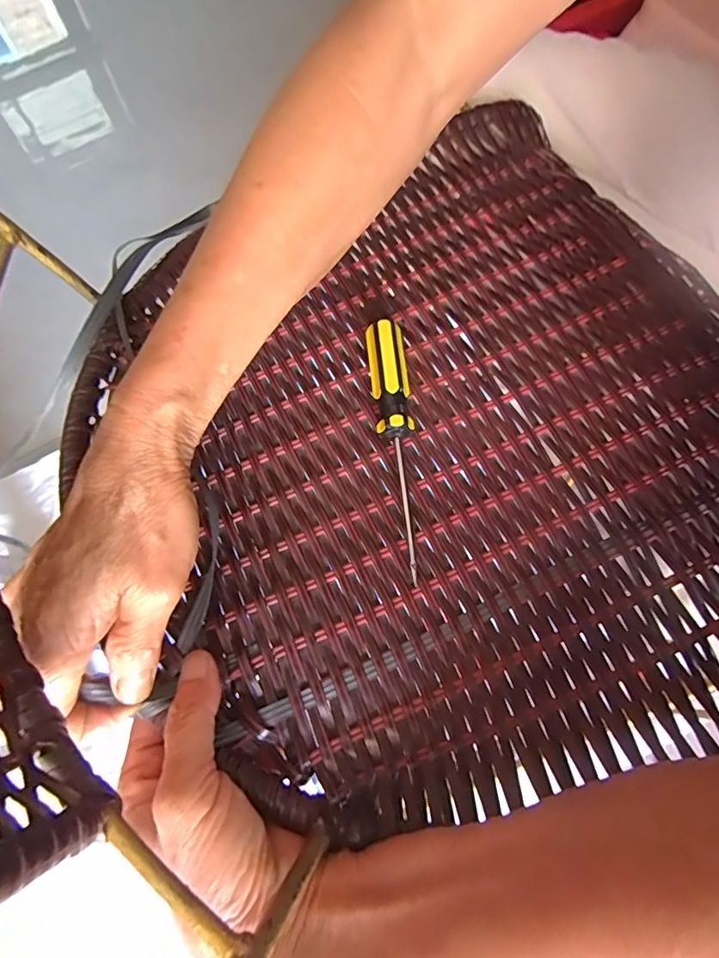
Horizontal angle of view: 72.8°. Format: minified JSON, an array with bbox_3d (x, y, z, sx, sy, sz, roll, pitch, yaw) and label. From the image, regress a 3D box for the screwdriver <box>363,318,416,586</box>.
[{"bbox_3d":[0.019,-0.021,0.253,0.020,0.021,0.138,-7,68,1],"label":"screwdriver"}]

